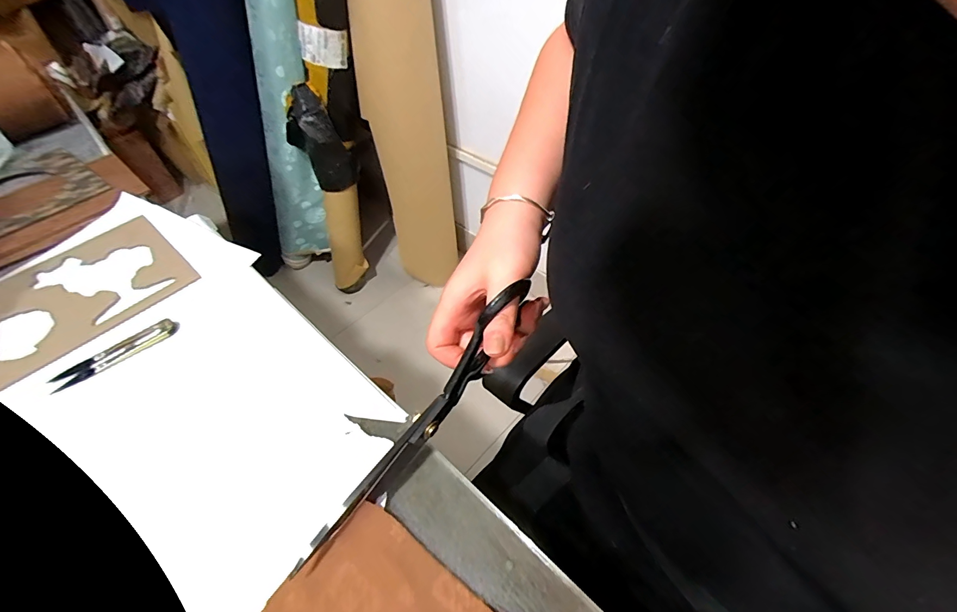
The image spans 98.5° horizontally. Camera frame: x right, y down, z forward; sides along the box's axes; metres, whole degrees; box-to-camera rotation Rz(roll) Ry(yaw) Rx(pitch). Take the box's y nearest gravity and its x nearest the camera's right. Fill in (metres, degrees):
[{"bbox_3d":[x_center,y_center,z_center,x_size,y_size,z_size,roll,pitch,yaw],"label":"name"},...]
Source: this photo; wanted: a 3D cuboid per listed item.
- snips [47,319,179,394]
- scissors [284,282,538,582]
[{"bbox_3d":[-0.330,0.043,0.377,0.099,0.009,0.021,-32,55,-23],"label":"snips"},{"bbox_3d":[-0.035,0.078,0.288,0.013,0.055,0.225,34,81,28],"label":"scissors"}]

